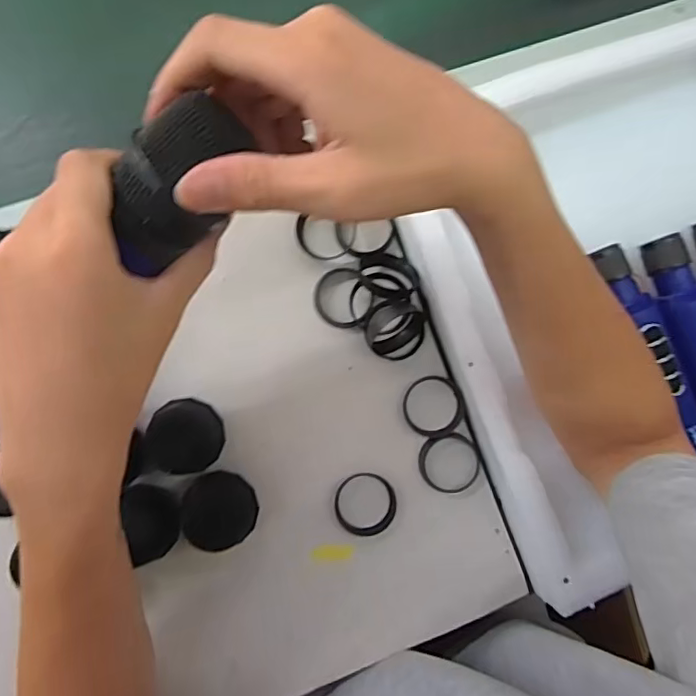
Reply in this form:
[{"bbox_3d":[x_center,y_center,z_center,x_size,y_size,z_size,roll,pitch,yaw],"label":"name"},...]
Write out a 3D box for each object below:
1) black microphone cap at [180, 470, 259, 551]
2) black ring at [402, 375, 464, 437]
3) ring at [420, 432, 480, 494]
[{"bbox_3d":[-0.083,0.105,0.368,0.043,0.046,0.045,-14,89,-6],"label":"black microphone cap"},{"bbox_3d":[0.062,0.042,0.402,0.043,0.004,0.044,0,87,-6],"label":"black ring"},{"bbox_3d":[0.075,0.083,0.407,0.043,0.004,0.045,0,87,-6],"label":"ring"}]

